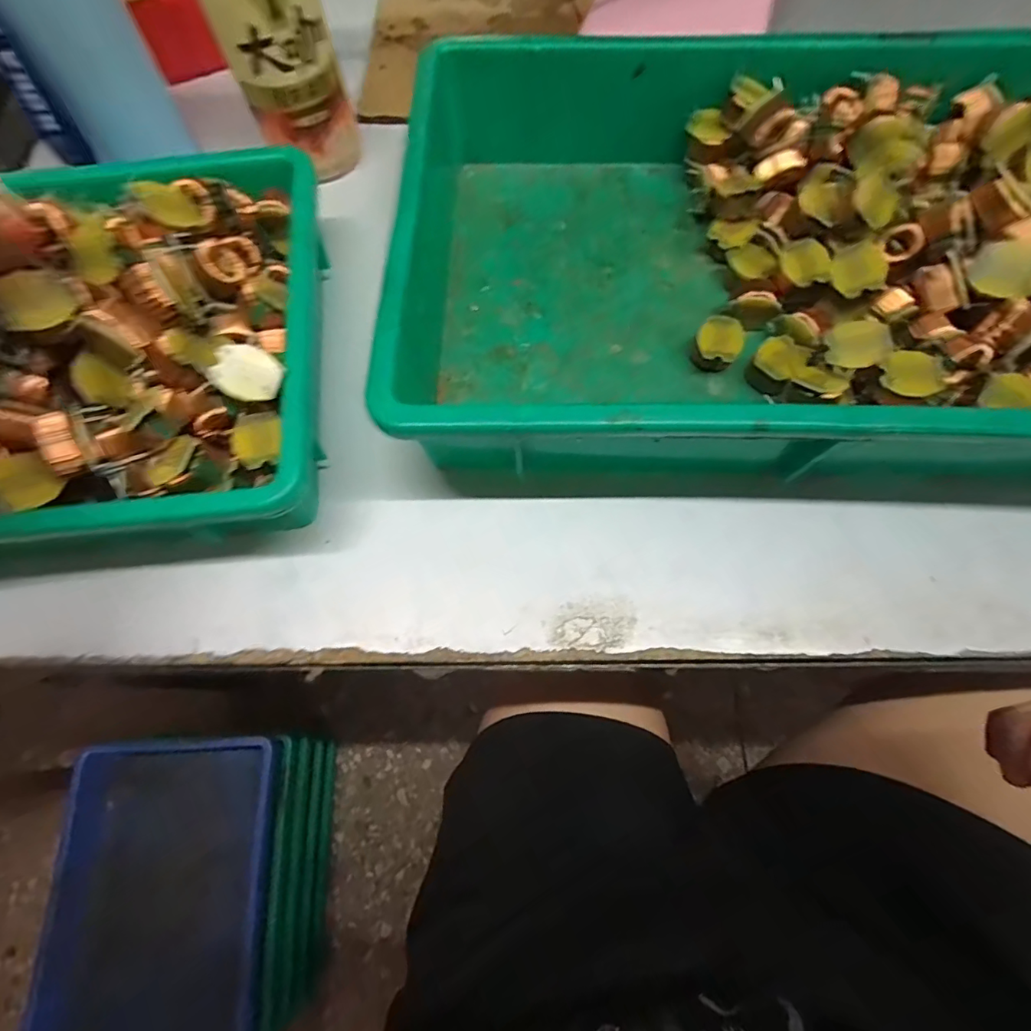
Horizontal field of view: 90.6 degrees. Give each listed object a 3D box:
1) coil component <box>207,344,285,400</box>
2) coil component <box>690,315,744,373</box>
[{"bbox_3d":[-0.133,-0.070,0.254,0.031,0.009,0.026,21,79,-11],"label":"coil component"},{"bbox_3d":[0.124,-0.105,0.315,0.027,0.021,0.026,-1,70,1],"label":"coil component"}]

